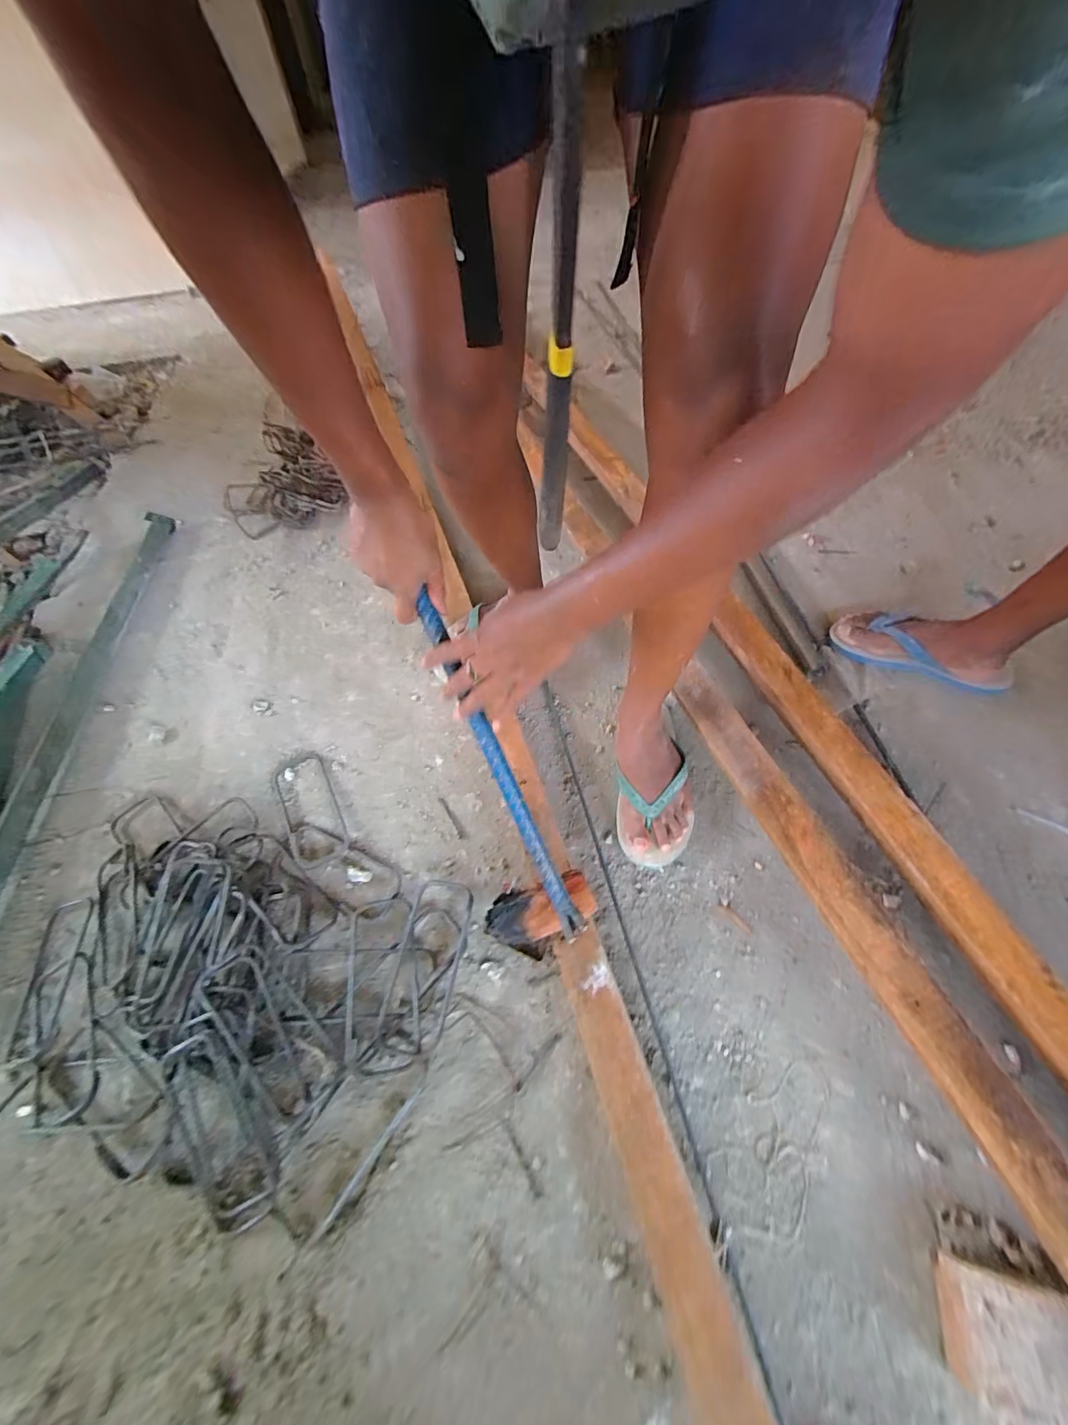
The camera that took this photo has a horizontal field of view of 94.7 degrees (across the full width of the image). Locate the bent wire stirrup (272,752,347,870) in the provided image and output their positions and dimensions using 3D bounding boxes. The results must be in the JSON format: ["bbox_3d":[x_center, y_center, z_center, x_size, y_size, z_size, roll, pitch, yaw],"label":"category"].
[{"bbox_3d":[-0.366,0.155,0.798,0.086,0.014,0.210,-27,61,-11],"label":"bent wire stirrup"}]

